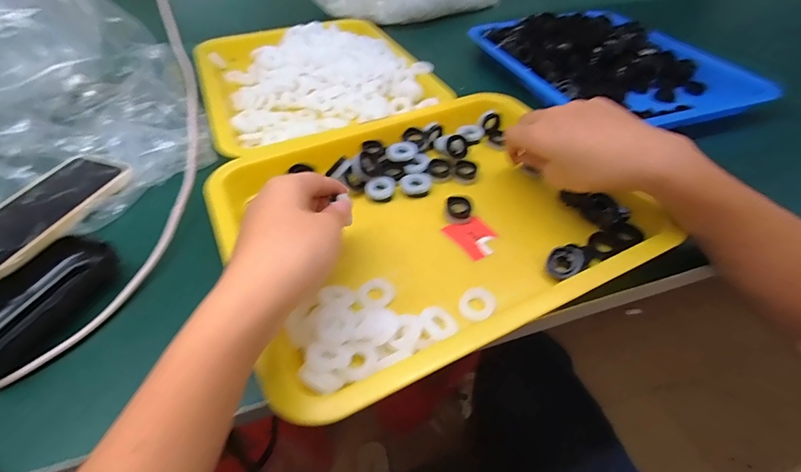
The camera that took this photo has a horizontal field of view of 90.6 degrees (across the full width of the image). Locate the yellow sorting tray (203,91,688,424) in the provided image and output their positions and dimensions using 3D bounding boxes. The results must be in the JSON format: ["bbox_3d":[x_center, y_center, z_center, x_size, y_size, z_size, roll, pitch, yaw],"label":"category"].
[{"bbox_3d":[0.017,-0.023,0.340,0.313,0.034,0.265,-21,50,-19],"label":"yellow sorting tray"}]

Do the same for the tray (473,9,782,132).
[{"bbox_3d":[0.277,-0.233,0.531,0.268,0.043,0.308,-13,48,-12],"label":"tray"}]

